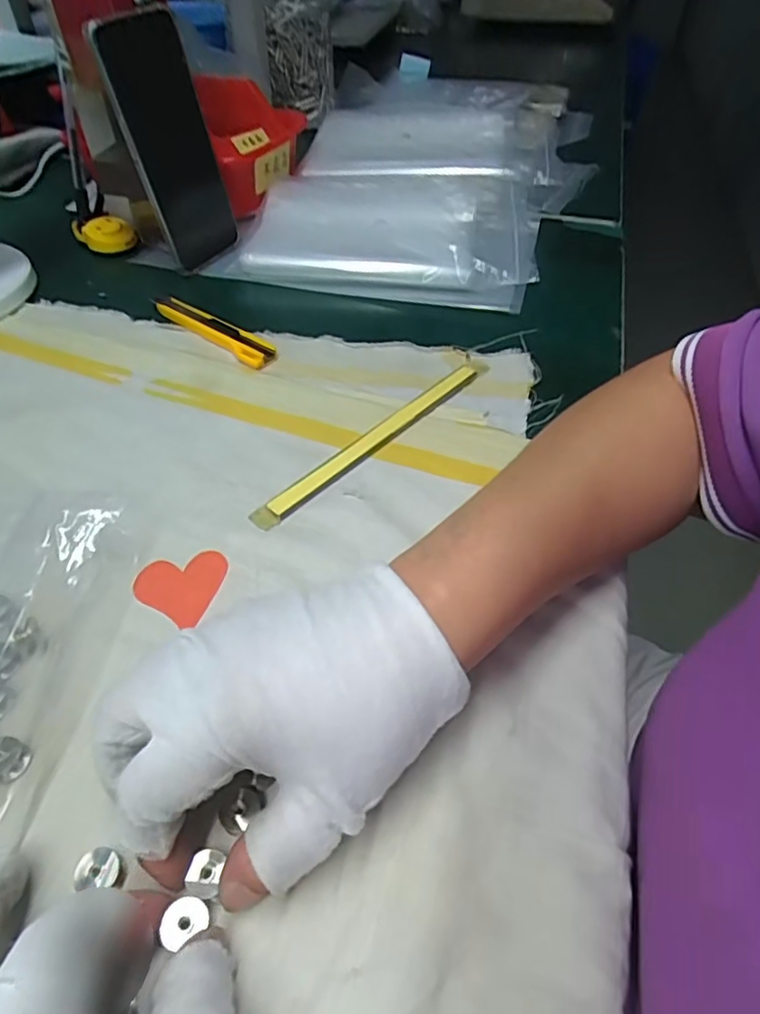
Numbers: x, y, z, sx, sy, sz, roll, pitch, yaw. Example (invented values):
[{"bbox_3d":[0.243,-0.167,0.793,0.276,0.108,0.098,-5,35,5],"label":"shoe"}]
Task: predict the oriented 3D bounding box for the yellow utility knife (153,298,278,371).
[{"bbox_3d":[-0.125,-0.131,0.426,0.118,0.009,0.022,29,53,22],"label":"yellow utility knife"}]

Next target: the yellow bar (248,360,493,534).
[{"bbox_3d":[0.002,-0.046,0.356,0.019,0.005,0.196,33,55,25],"label":"yellow bar"}]

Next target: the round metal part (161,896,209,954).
[{"bbox_3d":[-0.063,0.133,0.188,0.014,0.004,0.012,-27,54,-23],"label":"round metal part"}]

